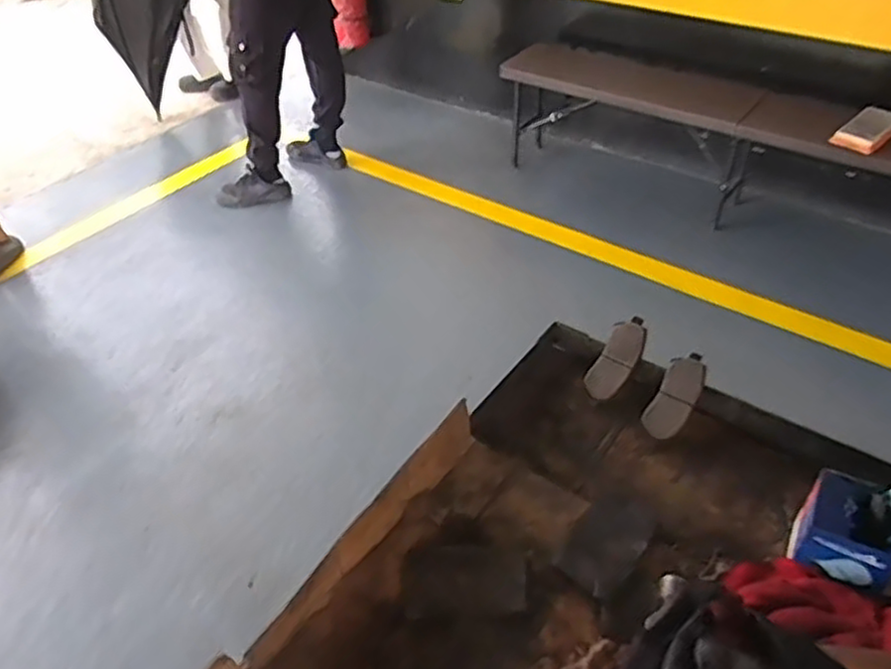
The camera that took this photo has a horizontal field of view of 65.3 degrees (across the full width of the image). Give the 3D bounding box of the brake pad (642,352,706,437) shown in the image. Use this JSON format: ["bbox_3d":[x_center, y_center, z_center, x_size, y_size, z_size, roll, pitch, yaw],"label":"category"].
[{"bbox_3d":[0.265,0.068,0.798,0.045,0.016,0.108,28,76,26],"label":"brake pad"}]

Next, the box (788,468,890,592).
[{"bbox_3d":[0.374,0.179,0.641,0.082,0.055,0.084,25,49,27],"label":"box"}]

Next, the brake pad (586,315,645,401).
[{"bbox_3d":[0.208,0.027,0.837,0.043,0.016,0.111,27,76,25],"label":"brake pad"}]

